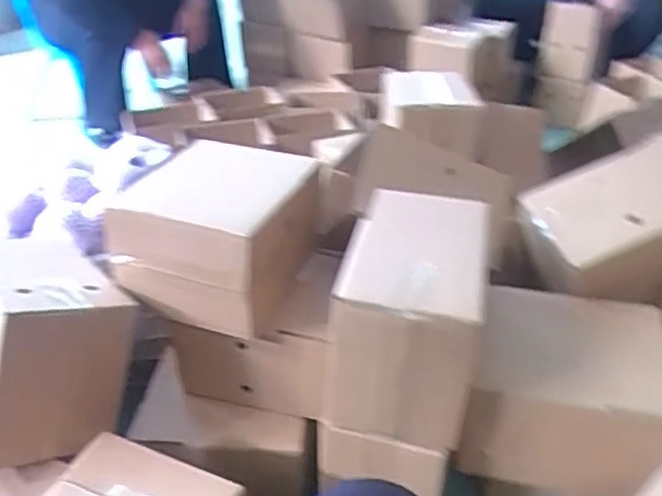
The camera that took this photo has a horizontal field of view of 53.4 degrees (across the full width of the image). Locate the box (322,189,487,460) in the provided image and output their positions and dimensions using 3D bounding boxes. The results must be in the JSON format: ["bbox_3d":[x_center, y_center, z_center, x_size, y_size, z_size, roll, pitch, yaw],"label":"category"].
[{"bbox_3d":[0.098,0.089,0.843,0.169,0.231,0.241,7,32,11],"label":"box"}]

